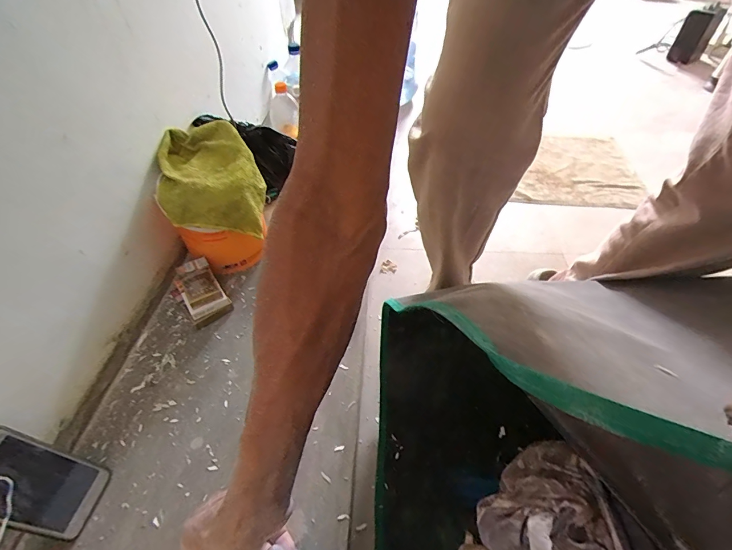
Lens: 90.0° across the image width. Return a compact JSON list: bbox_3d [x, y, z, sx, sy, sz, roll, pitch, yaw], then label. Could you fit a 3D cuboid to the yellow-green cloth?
[{"bbox_3d":[-0.259,-0.163,0.625,0.149,0.111,0.192,-11,47,-7],"label":"yellow-green cloth"}]

